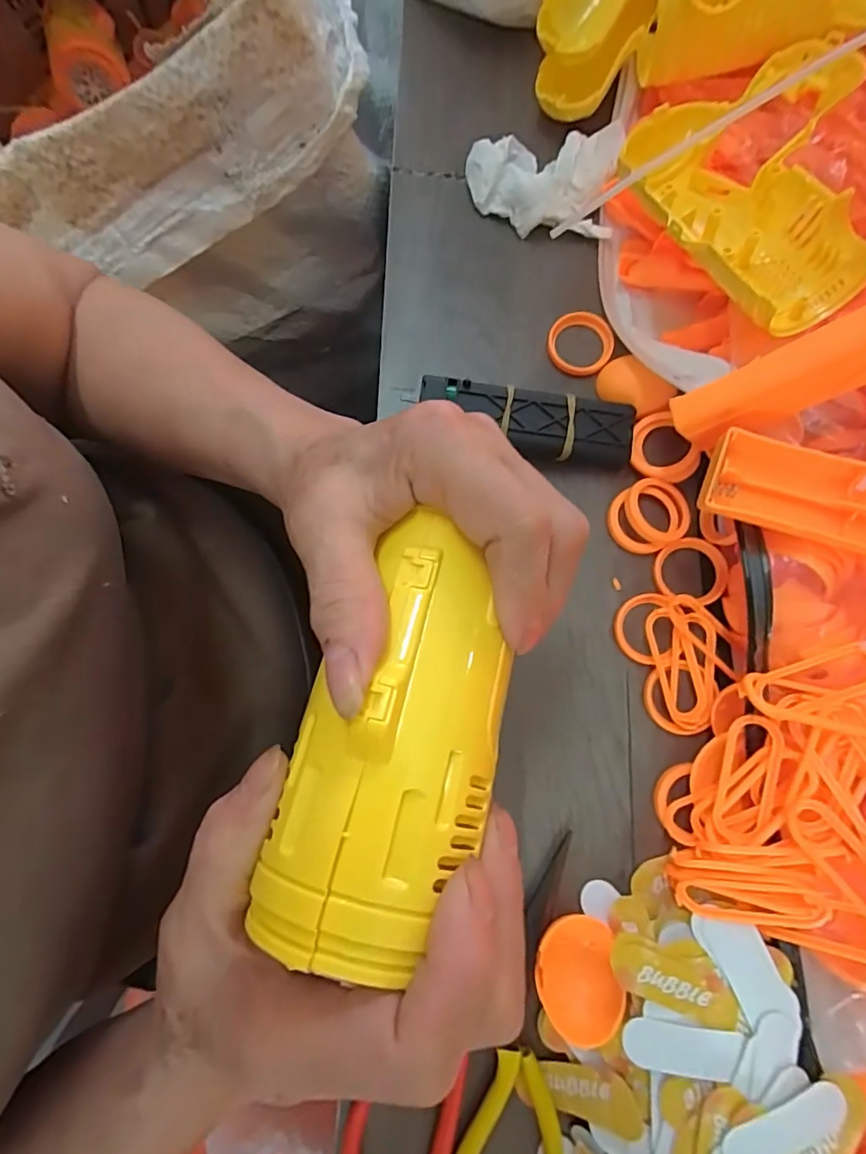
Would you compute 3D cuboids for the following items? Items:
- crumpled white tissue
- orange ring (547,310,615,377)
[{"bbox_3d":[0.061,-0.226,0.299,0.083,0.019,0.057,5,80,2],"label":"crumpled white tissue"},{"bbox_3d":[0.081,-0.128,0.290,0.035,0.008,0.032,0,80,1],"label":"orange ring"}]

